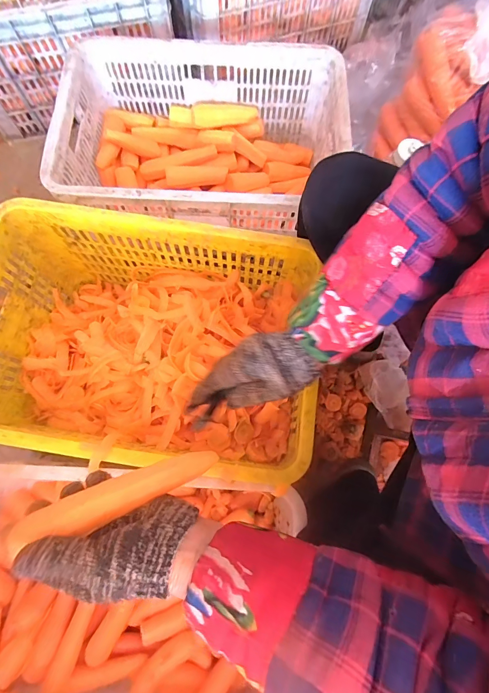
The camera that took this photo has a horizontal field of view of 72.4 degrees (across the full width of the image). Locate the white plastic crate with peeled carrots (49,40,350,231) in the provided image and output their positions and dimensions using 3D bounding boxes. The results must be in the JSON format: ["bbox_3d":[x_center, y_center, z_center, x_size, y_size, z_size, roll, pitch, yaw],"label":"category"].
[{"bbox_3d":[-0.072,-0.395,0.698,0.516,0.215,0.361,1,74,-1],"label":"white plastic crate with peeled carrots"}]

